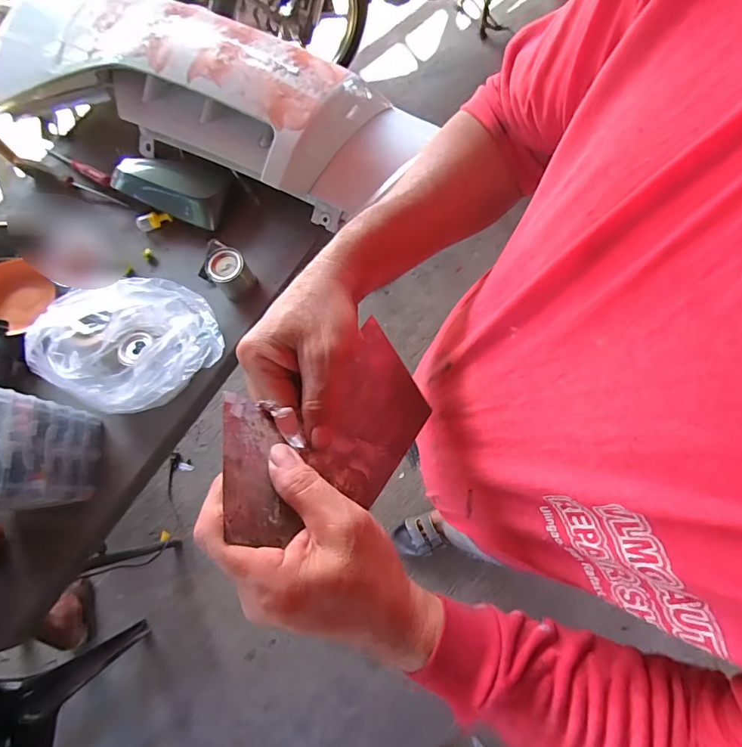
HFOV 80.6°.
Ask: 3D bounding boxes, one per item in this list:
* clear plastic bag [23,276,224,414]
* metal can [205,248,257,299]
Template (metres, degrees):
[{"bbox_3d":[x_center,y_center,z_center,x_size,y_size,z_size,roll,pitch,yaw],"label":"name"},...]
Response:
[{"bbox_3d":[-0.377,-0.061,0.696,0.224,0.171,0.228,37,79,10],"label":"clear plastic bag"},{"bbox_3d":[-0.255,-0.181,0.787,0.064,0.067,0.062,0,76,1],"label":"metal can"}]

